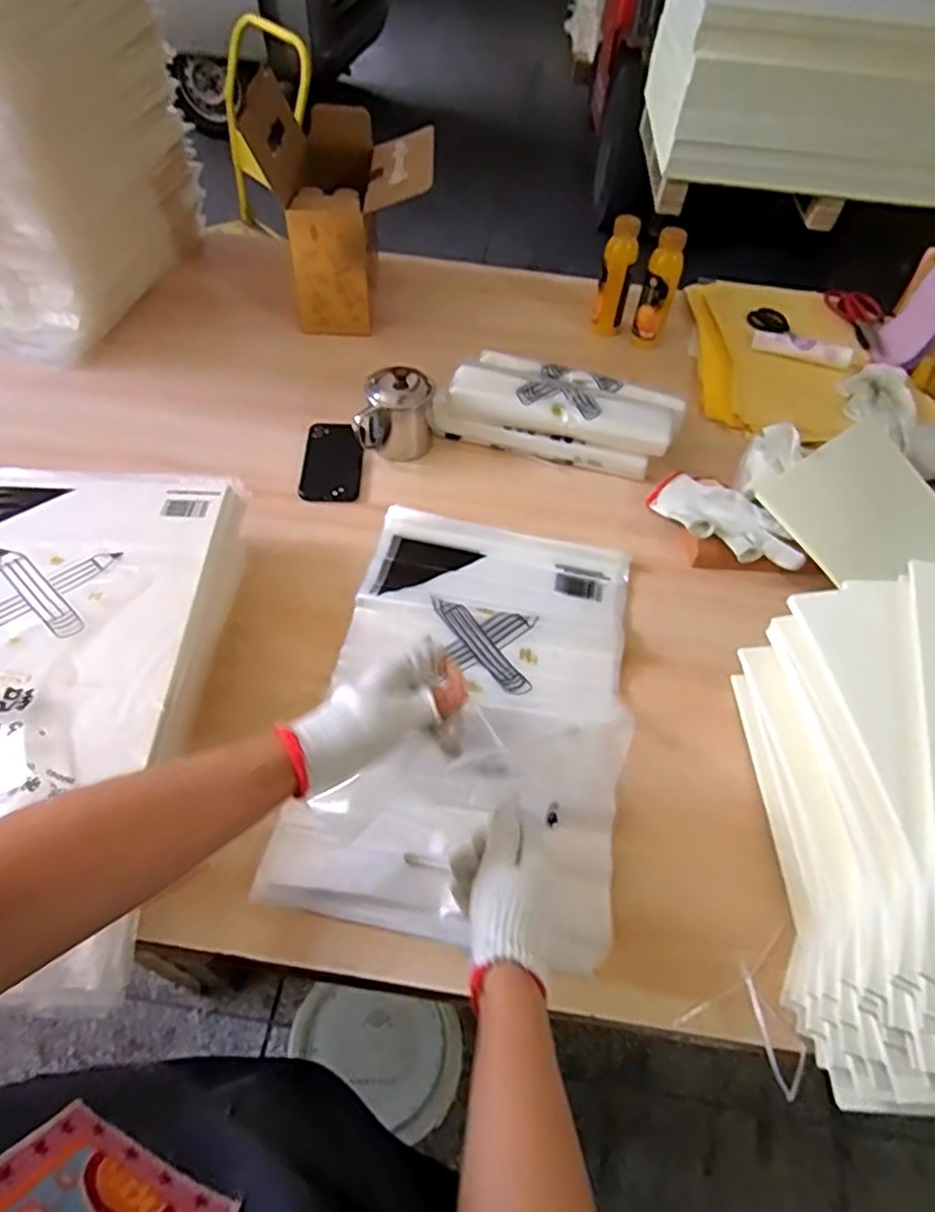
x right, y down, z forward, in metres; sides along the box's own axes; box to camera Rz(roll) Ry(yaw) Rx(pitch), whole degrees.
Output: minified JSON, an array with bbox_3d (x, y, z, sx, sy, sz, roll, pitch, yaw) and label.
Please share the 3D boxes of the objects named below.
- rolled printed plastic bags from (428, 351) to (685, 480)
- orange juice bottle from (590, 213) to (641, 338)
[{"bbox_3d":[0.124,-0.275,0.934,0.331,0.086,0.140,11,51,4],"label":"rolled printed plastic bags"},{"bbox_3d":[0.241,-0.538,1.093,0.052,0.169,0.060,8,51,2],"label":"orange juice bottle"}]

